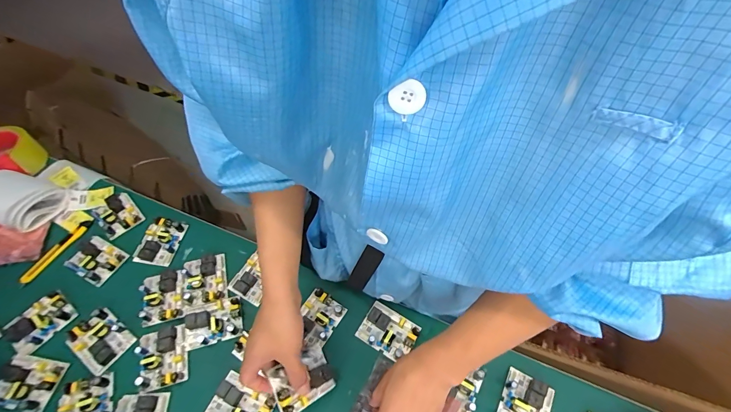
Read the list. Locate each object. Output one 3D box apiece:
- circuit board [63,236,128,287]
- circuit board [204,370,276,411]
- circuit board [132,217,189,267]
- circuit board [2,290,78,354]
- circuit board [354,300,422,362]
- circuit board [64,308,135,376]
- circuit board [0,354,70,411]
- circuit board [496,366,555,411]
[{"bbox_3d":[-0.449,0.086,0.567,0.083,0.015,0.062,23,61,14],"label":"circuit board"},{"bbox_3d":[-0.167,0.263,0.450,0.081,0.025,0.060,22,61,14],"label":"circuit board"},{"bbox_3d":[-0.351,0.058,0.585,0.061,0.016,0.079,8,58,6],"label":"circuit board"},{"bbox_3d":[-0.486,0.170,0.510,0.057,0.018,0.080,39,66,22],"label":"circuit board"},{"bbox_3d":[0.034,0.183,0.506,0.080,0.021,0.061,27,62,16],"label":"circuit board"},{"bbox_3d":[-0.389,0.192,0.498,0.080,0.018,0.061,30,63,18],"label":"circuit board"},{"bbox_3d":[-0.464,0.238,0.464,0.082,0.014,0.061,8,58,5],"label":"circuit board"},{"bbox_3d":[0.214,0.265,0.455,0.060,0.018,0.080,25,62,15],"label":"circuit board"}]

